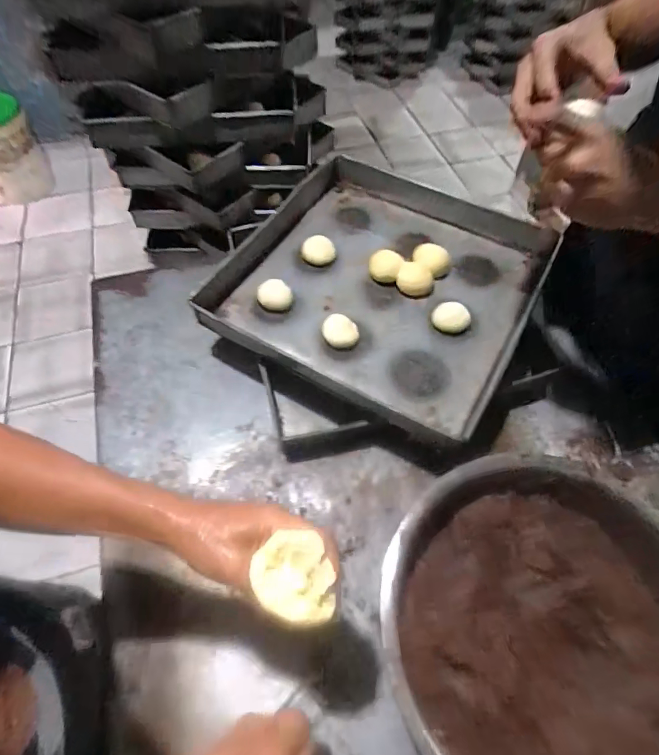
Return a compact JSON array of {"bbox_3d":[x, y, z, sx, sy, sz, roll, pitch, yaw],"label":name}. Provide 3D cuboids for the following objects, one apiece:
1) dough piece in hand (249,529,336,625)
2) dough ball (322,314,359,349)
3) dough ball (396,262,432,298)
[{"bbox_3d":[-0.028,0.160,0.351,0.062,0.030,0.060,2,57,1],"label":"dough piece in hand"},{"bbox_3d":[0.018,-0.074,0.703,0.055,0.027,0.050,0,57,0],"label":"dough ball"},{"bbox_3d":[0.144,-0.168,0.755,0.066,0.039,0.058,20,59,12],"label":"dough ball"}]

